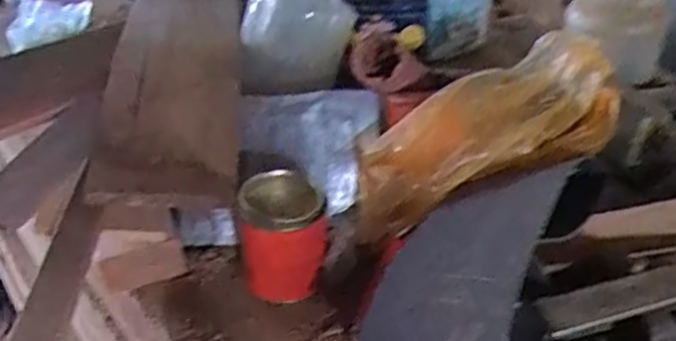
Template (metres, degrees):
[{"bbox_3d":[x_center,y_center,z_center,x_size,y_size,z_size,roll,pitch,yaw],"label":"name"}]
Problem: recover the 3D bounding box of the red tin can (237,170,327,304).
[{"bbox_3d":[-0.047,0.056,0.533,0.072,0.080,0.069,0,33,0],"label":"red tin can"}]

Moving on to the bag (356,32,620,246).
[{"bbox_3d":[0.123,-0.027,0.561,0.255,0.080,0.090,-29,37,-1],"label":"bag"}]

